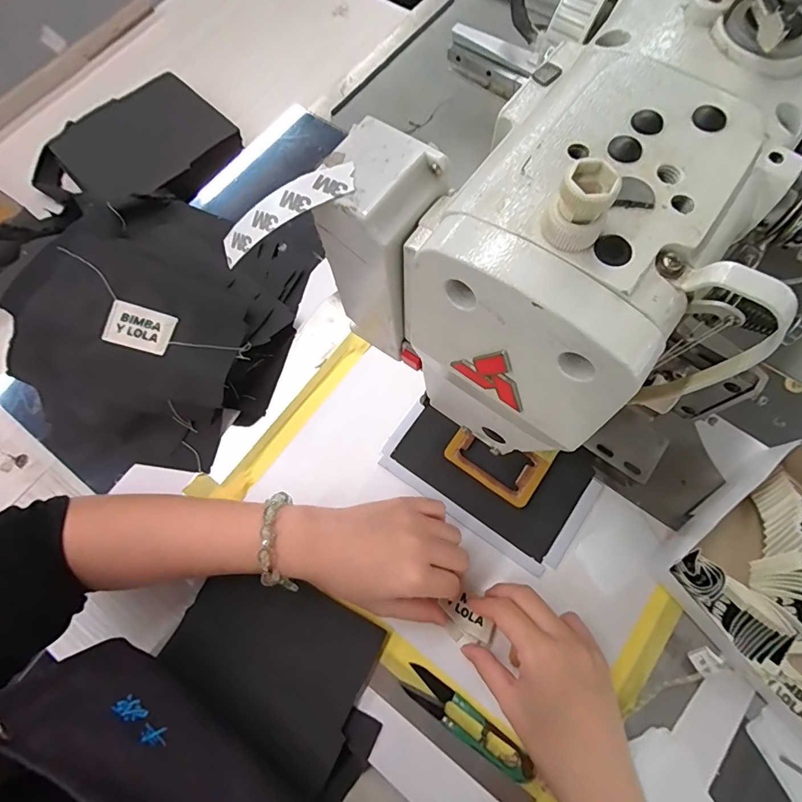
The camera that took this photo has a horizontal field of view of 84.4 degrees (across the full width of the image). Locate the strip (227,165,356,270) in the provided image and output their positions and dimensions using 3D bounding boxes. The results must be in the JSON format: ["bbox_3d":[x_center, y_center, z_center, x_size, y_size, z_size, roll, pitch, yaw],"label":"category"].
[{"bbox_3d":[-0.049,-0.079,0.183,0.063,0.009,0.015,-27,70,13],"label":"strip"}]

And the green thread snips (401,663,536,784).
[{"bbox_3d":[0.050,0.236,0.323,0.106,0.013,0.024,32,75,11],"label":"green thread snips"}]

